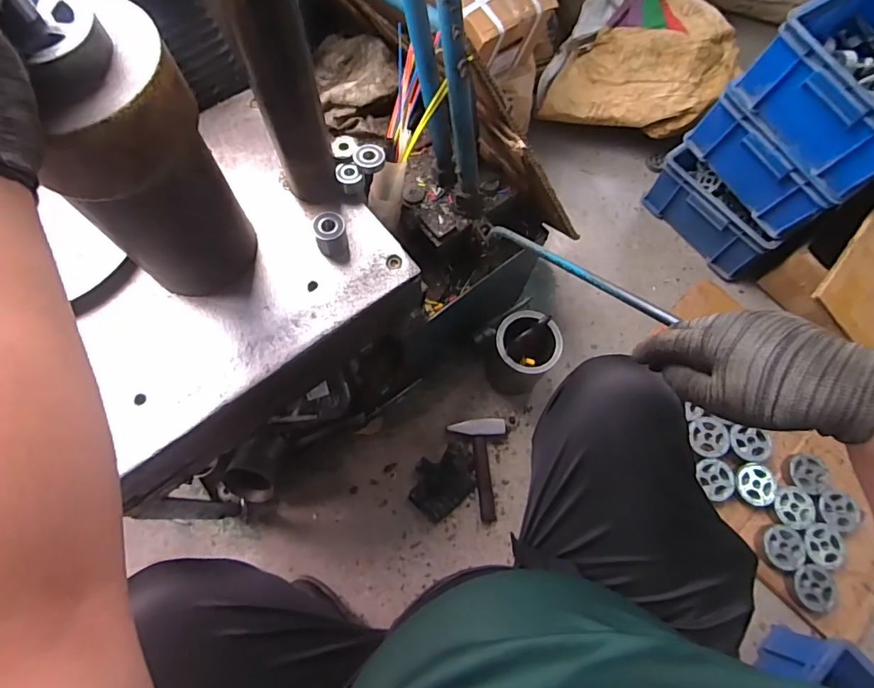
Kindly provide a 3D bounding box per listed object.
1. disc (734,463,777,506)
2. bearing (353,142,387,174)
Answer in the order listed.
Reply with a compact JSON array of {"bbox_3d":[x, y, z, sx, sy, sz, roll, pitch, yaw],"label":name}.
[{"bbox_3d":[0.612,0.269,0.907,0.072,0.014,0.075,1,70,-2],"label":"disc"},{"bbox_3d":[-0.087,-0.239,0.603,0.038,0.016,0.040,1,70,-2],"label":"bearing"}]

